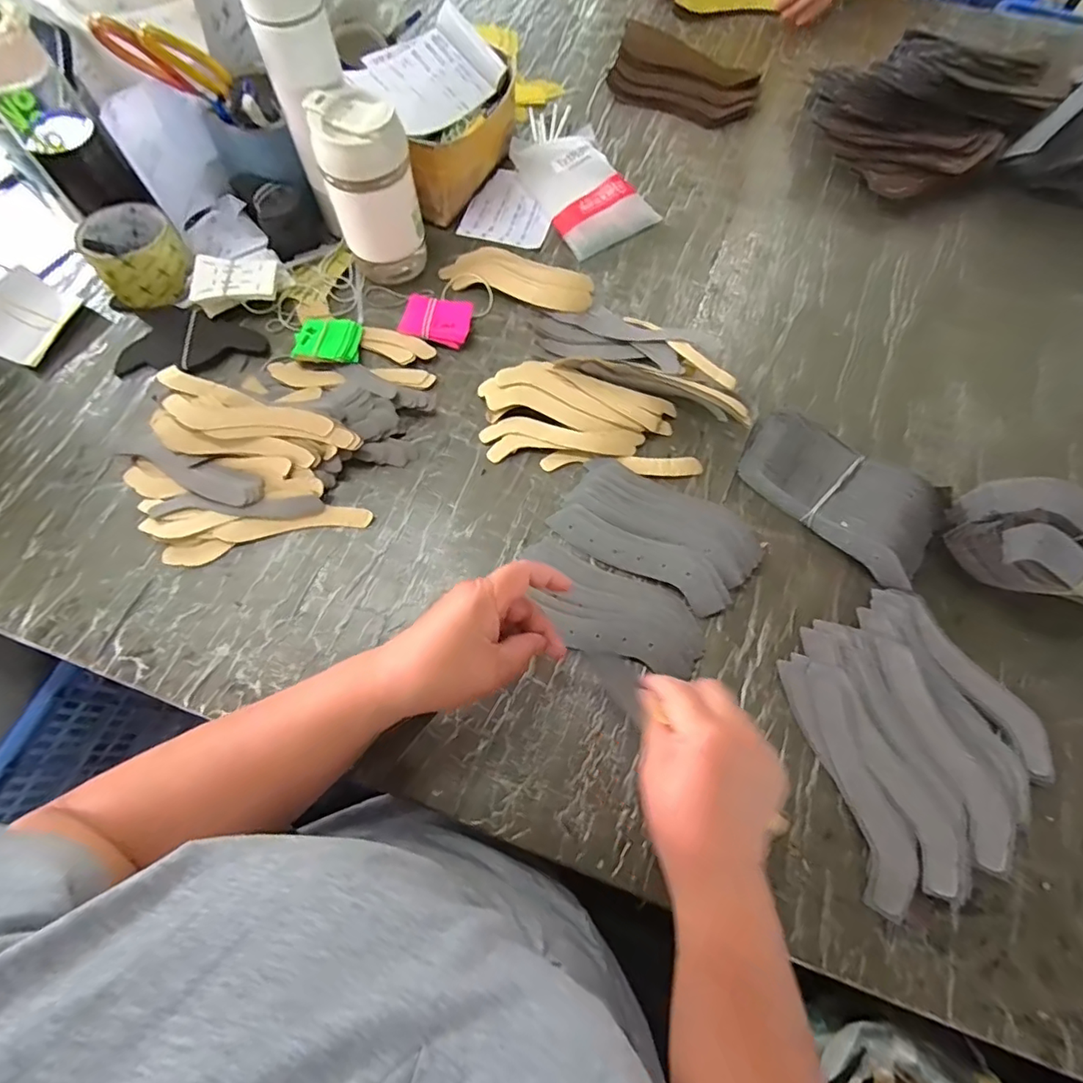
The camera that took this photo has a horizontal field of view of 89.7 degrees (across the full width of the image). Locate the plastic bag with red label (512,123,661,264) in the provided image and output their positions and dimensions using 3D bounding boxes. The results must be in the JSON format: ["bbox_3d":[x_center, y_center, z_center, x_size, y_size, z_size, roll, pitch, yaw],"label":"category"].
[{"bbox_3d":[0.049,-0.421,0.632,0.109,0.045,0.161,-28,71,-12],"label":"plastic bag with red label"}]

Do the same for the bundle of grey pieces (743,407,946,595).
[{"bbox_3d":[0.260,-0.043,0.480,0.172,0.042,0.095,36,72,13],"label":"bundle of grey pieces"}]

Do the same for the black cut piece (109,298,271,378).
[{"bbox_3d":[-0.373,-0.207,0.563,0.177,0.017,0.086,7,65,4],"label":"black cut piece"}]

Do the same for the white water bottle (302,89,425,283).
[{"bbox_3d":[-0.166,-0.345,0.542,0.082,0.149,0.072,-13,69,-6],"label":"white water bottle"}]

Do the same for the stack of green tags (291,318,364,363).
[{"bbox_3d":[-0.219,-0.208,0.558,0.065,0.015,0.060,1,68,-1],"label":"stack of green tags"}]

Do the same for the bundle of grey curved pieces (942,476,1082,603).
[{"bbox_3d":[0.414,0.018,0.426,0.163,0.087,0.088,24,69,9],"label":"bundle of grey curved pieces"}]

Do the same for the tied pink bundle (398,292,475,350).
[{"bbox_3d":[-0.109,-0.231,0.567,0.069,0.017,0.050,15,68,5],"label":"tied pink bundle"}]

